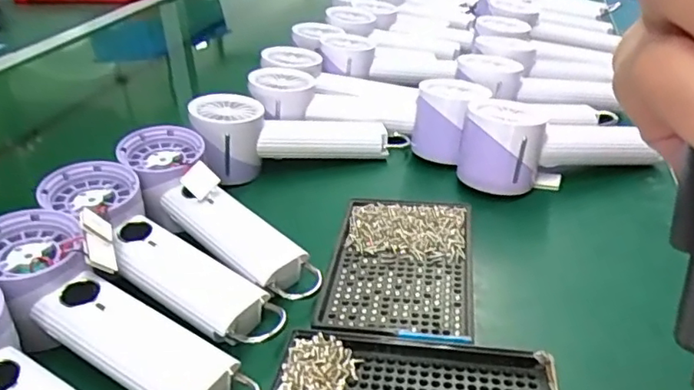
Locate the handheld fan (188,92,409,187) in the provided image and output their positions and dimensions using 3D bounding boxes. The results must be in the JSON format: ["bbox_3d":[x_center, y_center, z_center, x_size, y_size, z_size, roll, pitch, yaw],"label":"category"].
[{"bbox_3d":[-0.042,-0.058,0.517,0.180,0.054,0.057,-8,33,-14],"label":"handheld fan"}]

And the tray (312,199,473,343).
[{"bbox_3d":[0.033,0.043,0.376,0.090,0.014,0.138,3,31,10],"label":"tray"}]

